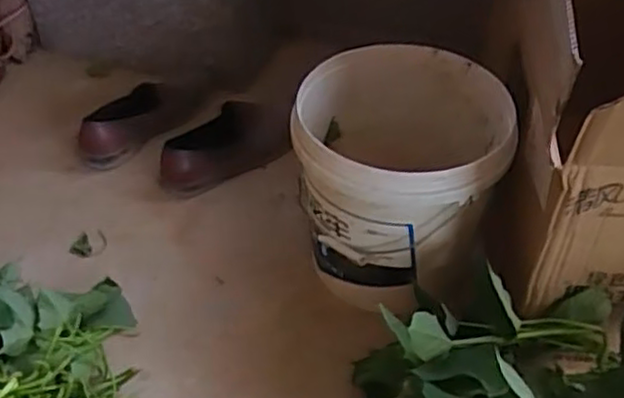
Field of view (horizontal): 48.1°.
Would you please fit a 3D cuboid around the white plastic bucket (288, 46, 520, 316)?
[{"bbox_3d":[0.108,-0.015,0.915,0.248,0.276,0.244,-1,43,1],"label":"white plastic bucket"}]

